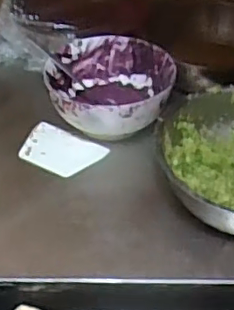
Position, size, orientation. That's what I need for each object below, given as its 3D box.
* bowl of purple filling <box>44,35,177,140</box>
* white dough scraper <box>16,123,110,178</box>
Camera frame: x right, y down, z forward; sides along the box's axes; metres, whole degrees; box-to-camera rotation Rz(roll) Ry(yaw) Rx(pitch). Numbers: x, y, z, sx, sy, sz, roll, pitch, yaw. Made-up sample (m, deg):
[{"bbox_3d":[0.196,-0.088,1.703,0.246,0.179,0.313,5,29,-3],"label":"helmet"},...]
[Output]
[{"bbox_3d":[-0.010,-0.087,0.838,0.169,0.083,0.177,0,39,0],"label":"bowl of purple filling"},{"bbox_3d":[-0.082,-0.009,0.807,0.120,0.004,0.079,24,45,27],"label":"white dough scraper"}]

